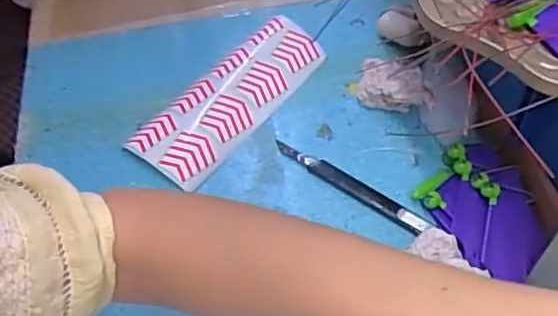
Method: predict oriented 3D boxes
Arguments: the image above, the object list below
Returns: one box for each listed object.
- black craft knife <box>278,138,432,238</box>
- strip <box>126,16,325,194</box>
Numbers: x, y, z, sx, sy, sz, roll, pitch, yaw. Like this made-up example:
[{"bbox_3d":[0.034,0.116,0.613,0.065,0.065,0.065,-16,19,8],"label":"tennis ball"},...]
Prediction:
[{"bbox_3d":[0.062,0.023,0.510,0.149,0.007,0.015,29,60,22],"label":"black craft knife"},{"bbox_3d":[-0.045,-0.061,0.570,0.082,0.022,0.207,31,61,23],"label":"strip"}]

